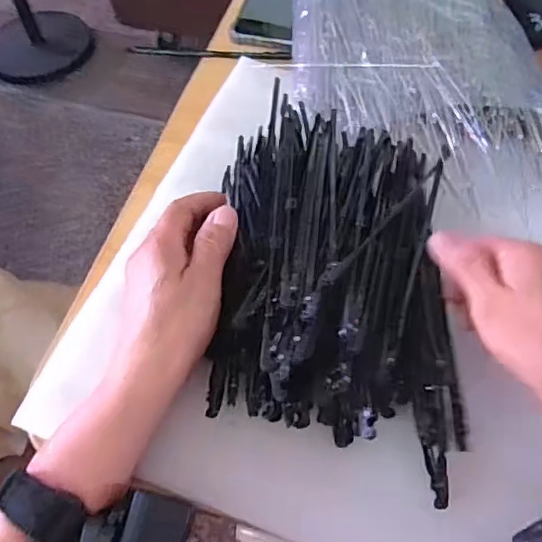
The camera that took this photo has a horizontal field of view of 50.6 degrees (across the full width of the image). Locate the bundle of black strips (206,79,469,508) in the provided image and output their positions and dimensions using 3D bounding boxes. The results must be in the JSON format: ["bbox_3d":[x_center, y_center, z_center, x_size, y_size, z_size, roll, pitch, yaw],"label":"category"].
[{"bbox_3d":[0.040,-0.011,0.380,0.154,0.069,0.267,1,58,3],"label":"bundle of black strips"}]

